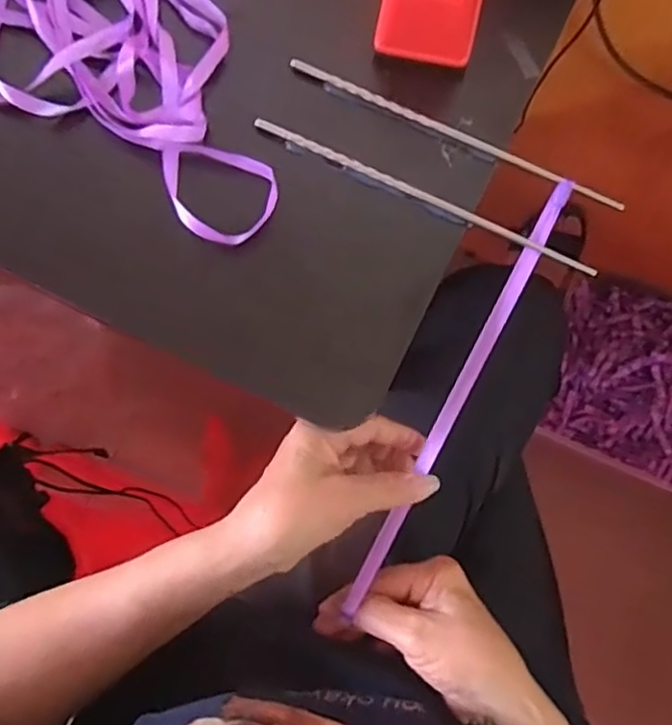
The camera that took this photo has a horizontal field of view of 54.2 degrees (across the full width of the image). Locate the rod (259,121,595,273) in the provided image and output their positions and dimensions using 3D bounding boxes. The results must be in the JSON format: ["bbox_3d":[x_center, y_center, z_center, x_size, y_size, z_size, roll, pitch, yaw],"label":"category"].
[{"bbox_3d":[0.053,-0.101,0.398,0.222,0.007,0.008,25,76,7],"label":"rod"}]

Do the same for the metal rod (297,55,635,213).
[{"bbox_3d":[0.073,-0.144,0.409,0.223,0.007,0.009,26,76,7],"label":"metal rod"}]

